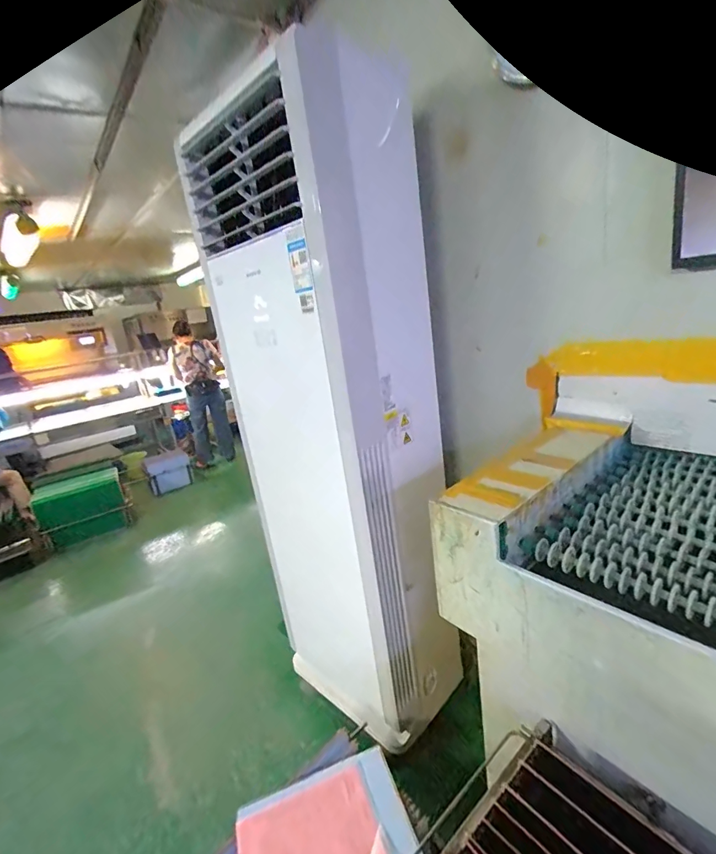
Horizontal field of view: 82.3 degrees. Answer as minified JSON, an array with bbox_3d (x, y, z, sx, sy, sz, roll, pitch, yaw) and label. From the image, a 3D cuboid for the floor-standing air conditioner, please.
[{"bbox_3d":[-0.082,0.025,1.416,0.725,1.935,0.403,7,22,42],"label":"floor-standing air conditioner"}]

